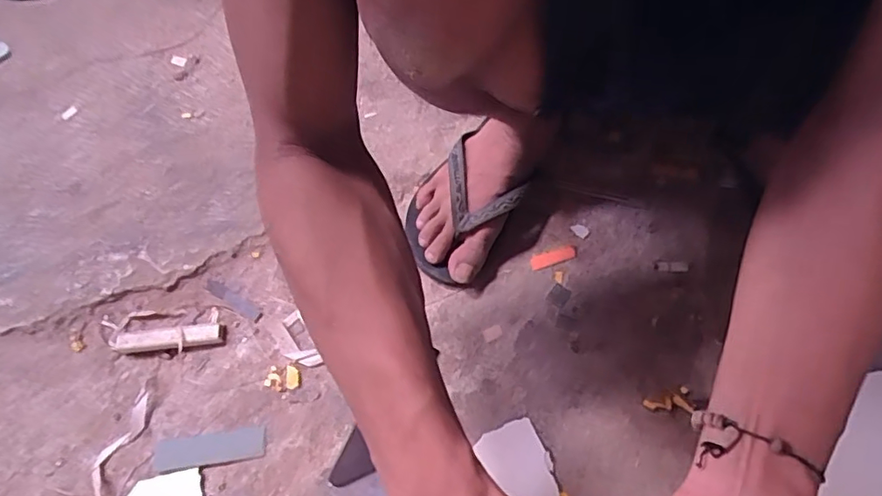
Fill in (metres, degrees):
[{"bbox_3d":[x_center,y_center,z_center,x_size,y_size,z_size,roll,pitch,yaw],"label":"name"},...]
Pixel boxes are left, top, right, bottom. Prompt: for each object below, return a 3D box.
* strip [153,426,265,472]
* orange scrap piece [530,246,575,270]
[{"bbox_3d":[-0.228,0.197,0.551,0.105,0.004,0.029,-9,64,-2],"label":"strip"},{"bbox_3d":[0.125,0.010,0.627,0.052,0.004,0.017,-17,65,-6],"label":"orange scrap piece"}]

